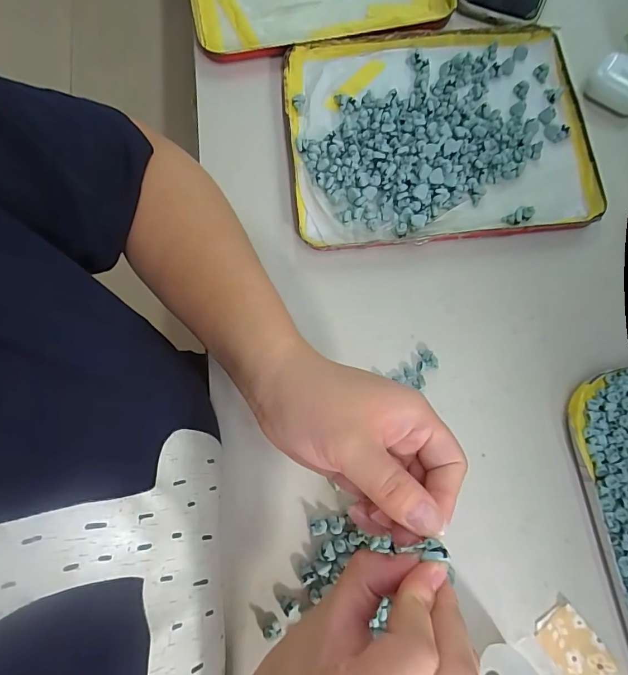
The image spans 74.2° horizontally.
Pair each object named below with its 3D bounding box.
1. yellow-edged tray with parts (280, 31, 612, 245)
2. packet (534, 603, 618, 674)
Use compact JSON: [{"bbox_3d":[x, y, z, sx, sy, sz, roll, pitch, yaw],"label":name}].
[{"bbox_3d":[0.103,-0.177,0.350,0.245,0.020,0.200,-6,76,-2],"label":"yellow-edged tray with parts"},{"bbox_3d":[0.168,0.200,0.264,0.032,0.006,0.051,-37,79,-8],"label":"packet"}]

